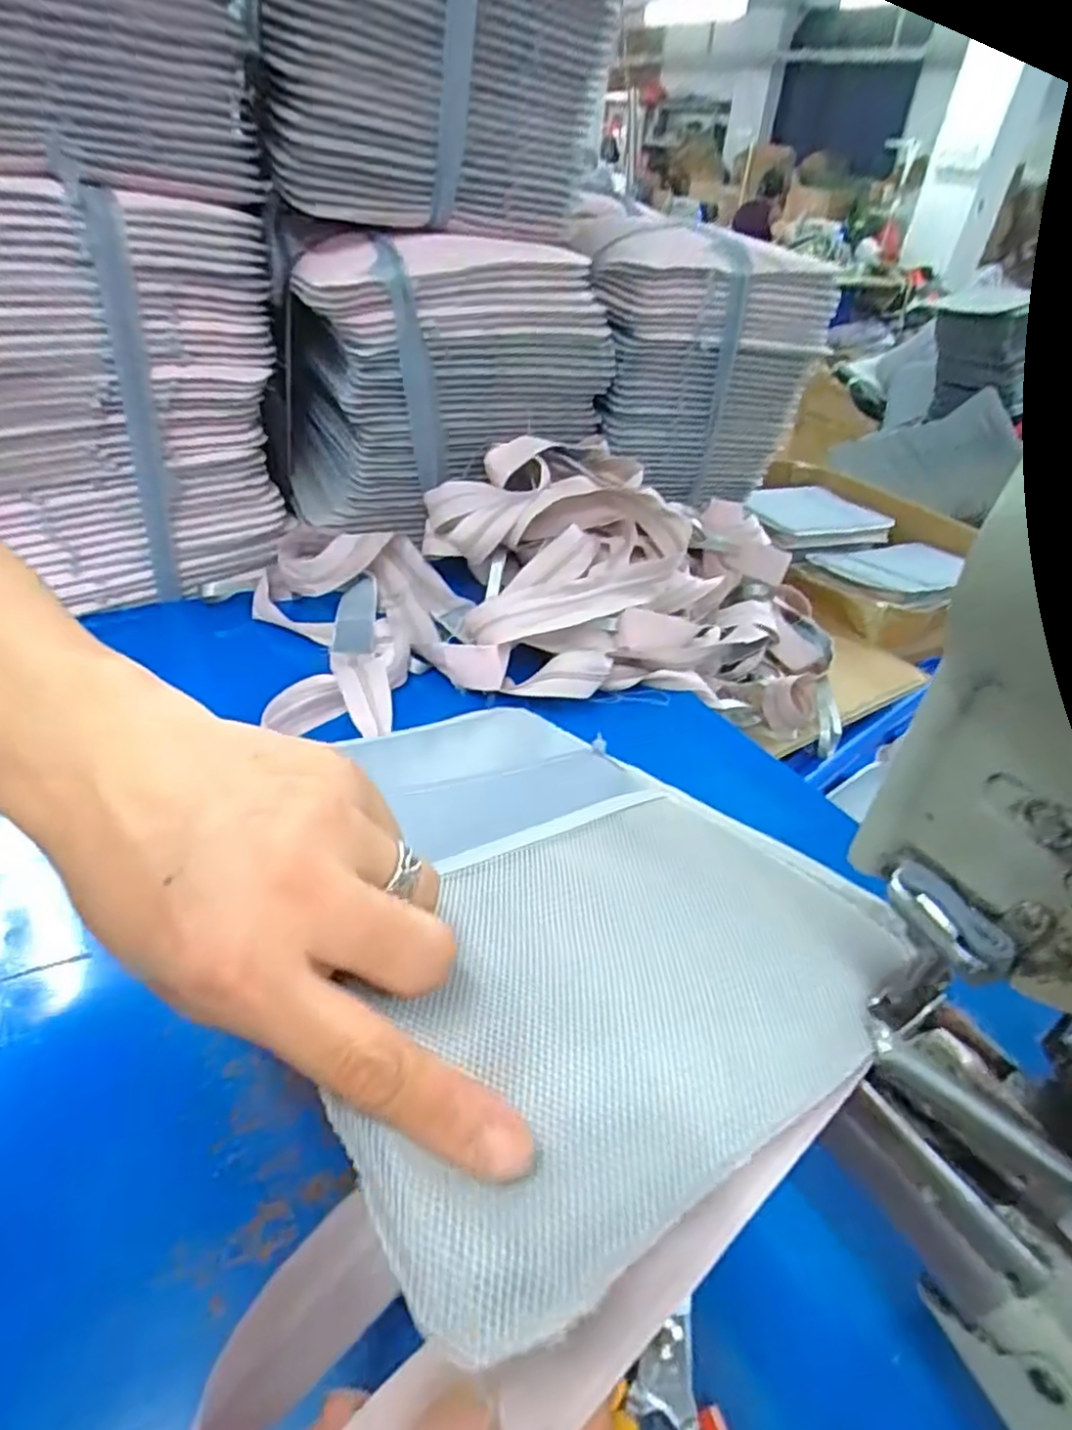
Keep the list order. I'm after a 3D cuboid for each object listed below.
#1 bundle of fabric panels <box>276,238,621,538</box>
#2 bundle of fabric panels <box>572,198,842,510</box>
[{"bbox_3d":[-0.104,-0.350,0.742,0.344,0.247,0.121,-15,43,-25],"label":"bundle of fabric panels"},{"bbox_3d":[0.180,-0.436,0.891,0.316,0.293,0.166,-7,40,-16],"label":"bundle of fabric panels"}]

